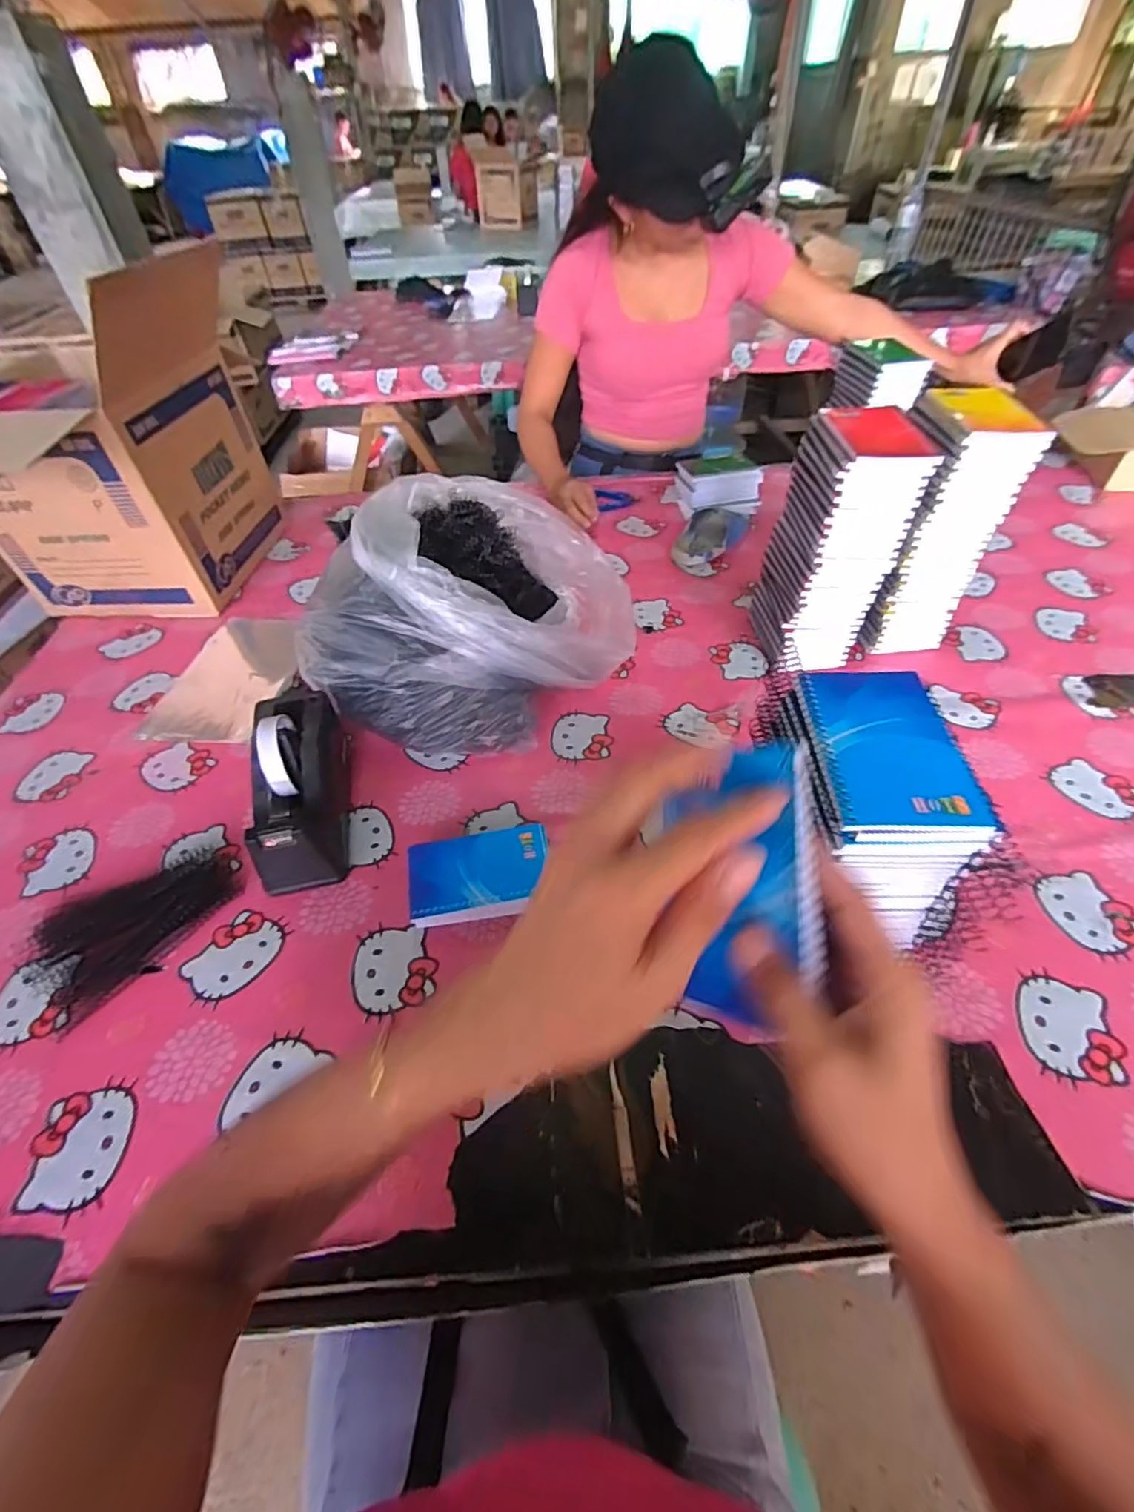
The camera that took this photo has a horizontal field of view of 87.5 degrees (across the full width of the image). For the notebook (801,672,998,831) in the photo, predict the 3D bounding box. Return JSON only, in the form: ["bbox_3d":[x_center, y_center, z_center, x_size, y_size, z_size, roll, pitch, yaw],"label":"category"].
[{"bbox_3d":[0.197,-0.009,0.362,0.081,0.009,0.124,1,48,4],"label":"notebook"}]

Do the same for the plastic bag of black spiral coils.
[{"bbox_3d":[-0.111,-0.176,0.723,0.376,0.217,0.266,-37,55,-26],"label":"plastic bag of black spiral coils"}]

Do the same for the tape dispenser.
[{"bbox_3d":[-0.279,0.025,0.607,0.077,0.112,0.219,-10,48,-5],"label":"tape dispenser"}]

